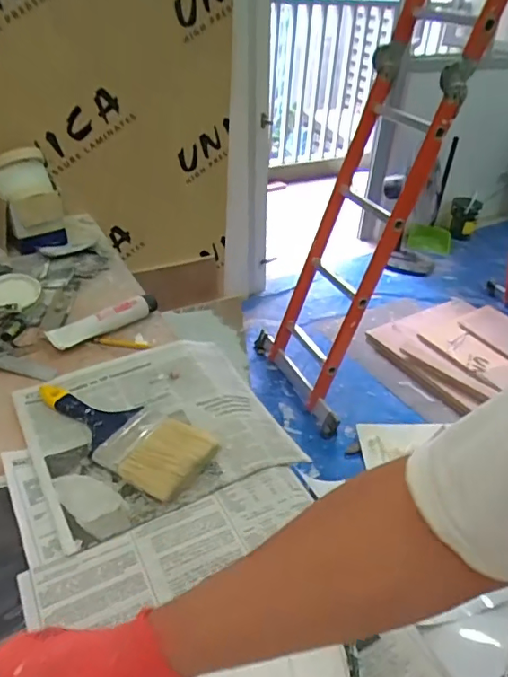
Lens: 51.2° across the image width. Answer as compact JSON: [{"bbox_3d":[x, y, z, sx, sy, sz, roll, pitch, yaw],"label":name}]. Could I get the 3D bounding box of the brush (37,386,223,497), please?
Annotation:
[{"bbox_3d":[-0.168,0.108,0.655,0.245,0.023,0.104,23,41,25],"label":"brush"}]

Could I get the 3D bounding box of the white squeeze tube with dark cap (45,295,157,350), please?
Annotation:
[{"bbox_3d":[-0.233,-0.032,0.834,0.172,0.031,0.040,-25,45,-32],"label":"white squeeze tube with dark cap"}]

